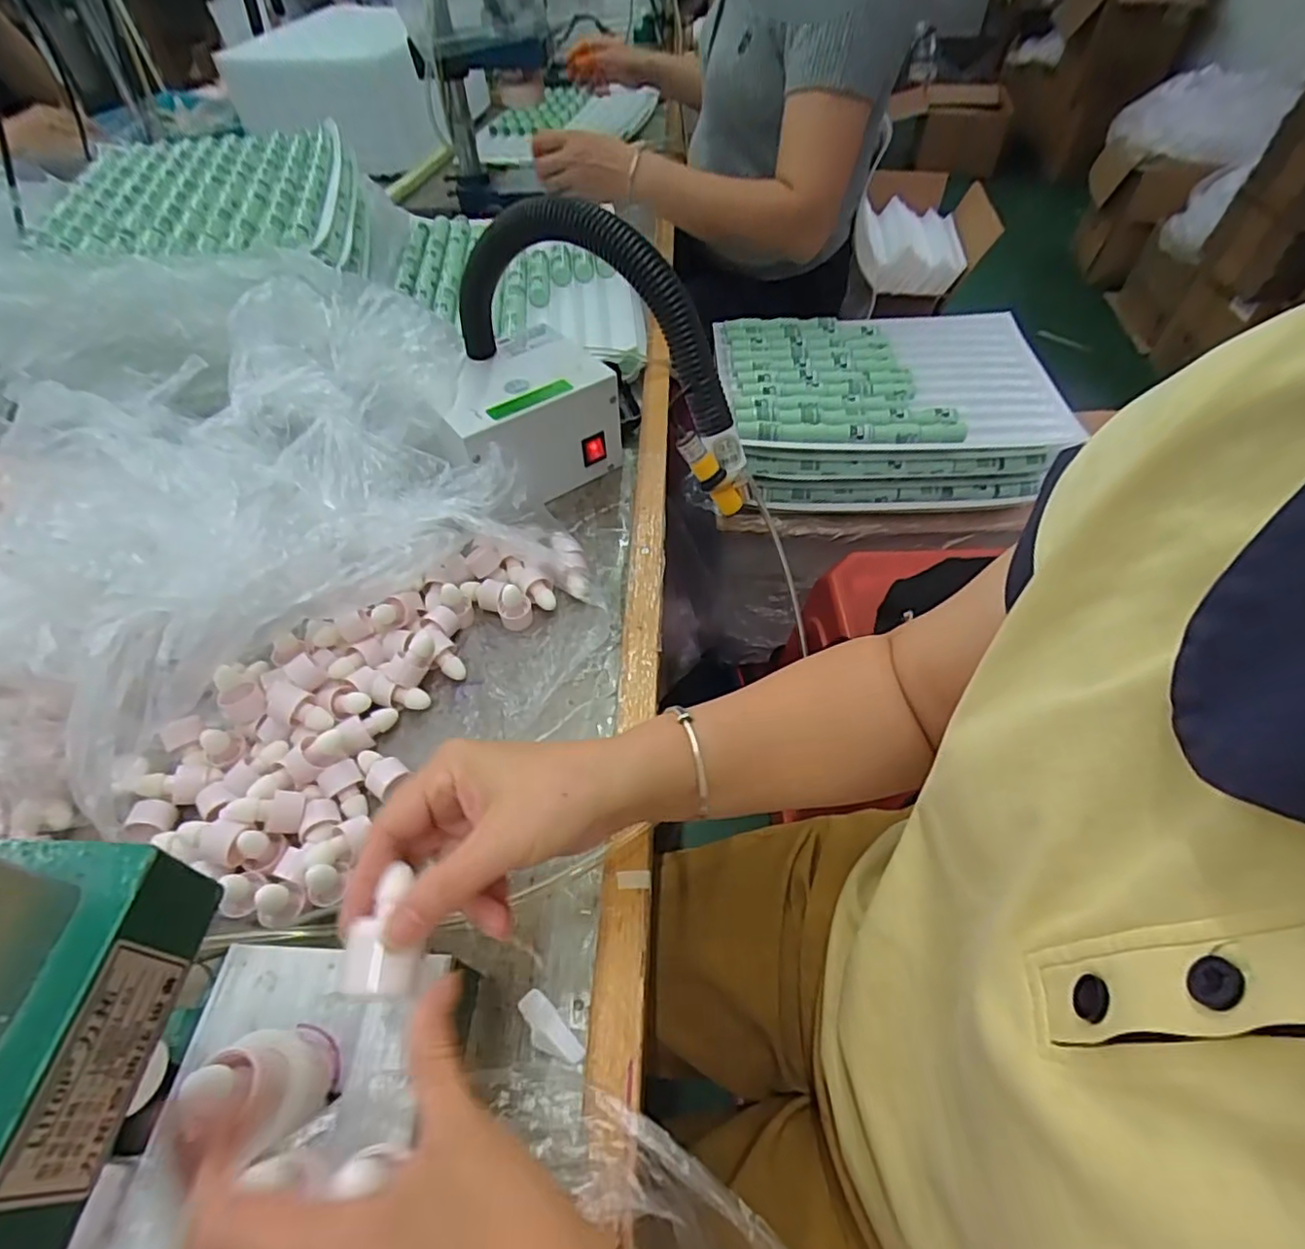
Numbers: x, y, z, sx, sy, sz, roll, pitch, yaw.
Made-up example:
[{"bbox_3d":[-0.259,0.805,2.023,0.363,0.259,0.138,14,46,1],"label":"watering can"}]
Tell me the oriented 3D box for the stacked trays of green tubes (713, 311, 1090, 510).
[{"bbox_3d":[0.328,-0.323,0.939,0.452,0.122,0.312,-3,52,0],"label":"stacked trays of green tubes"}]

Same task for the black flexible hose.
[{"bbox_3d":[-0.056,-0.242,0.486,0.273,0.139,0.037,32,59,24],"label":"black flexible hose"}]

